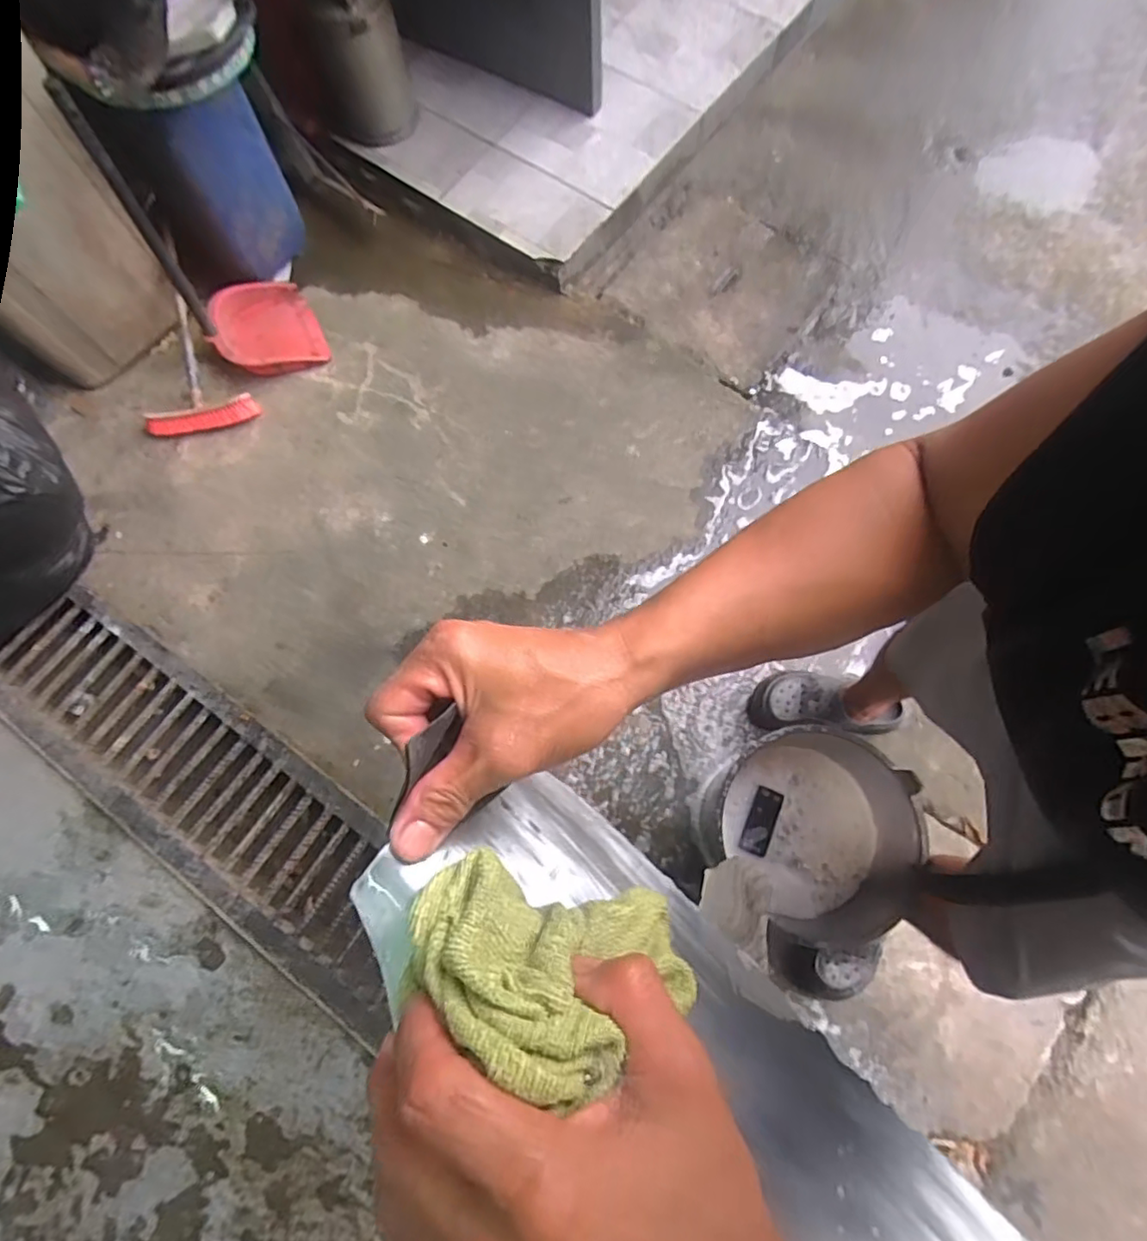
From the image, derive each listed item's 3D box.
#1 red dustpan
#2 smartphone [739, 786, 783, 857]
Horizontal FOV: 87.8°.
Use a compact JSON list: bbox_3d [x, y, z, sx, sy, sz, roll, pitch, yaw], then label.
[{"bbox_3d":[-0.775,-0.796,1.251,0.242,0.518,0.307,-31,74,-7],"label":"red dustpan"},{"bbox_3d":[0.315,0.335,0.997,0.050,0.014,0.108,22,75,6],"label":"smartphone"}]

